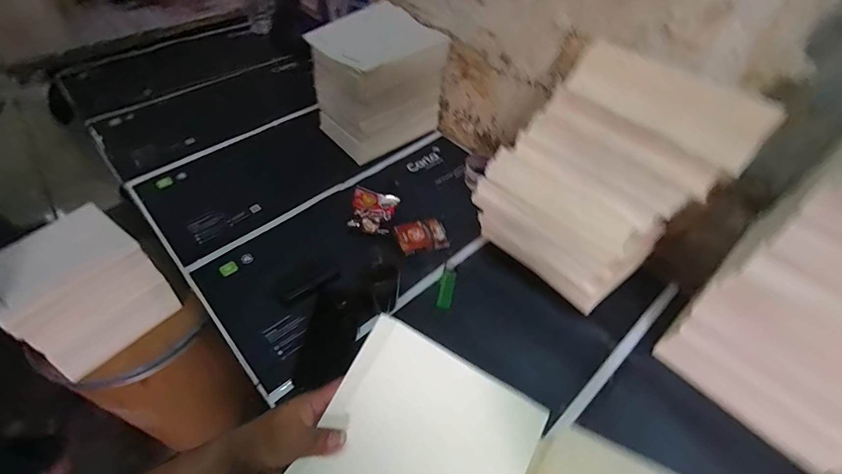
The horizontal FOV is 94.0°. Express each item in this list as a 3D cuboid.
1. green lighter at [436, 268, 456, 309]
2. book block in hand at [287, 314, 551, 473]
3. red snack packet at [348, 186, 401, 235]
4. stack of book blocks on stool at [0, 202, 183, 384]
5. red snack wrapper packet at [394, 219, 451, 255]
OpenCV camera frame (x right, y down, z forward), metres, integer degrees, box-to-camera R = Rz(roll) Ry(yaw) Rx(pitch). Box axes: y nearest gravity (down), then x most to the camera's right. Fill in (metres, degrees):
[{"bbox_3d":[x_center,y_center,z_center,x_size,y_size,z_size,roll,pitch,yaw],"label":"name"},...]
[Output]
[{"bbox_3d":[0.040,0.085,0.640,0.024,0.011,0.072,11,50,8],"label":"green lighter"},{"bbox_3d":[-0.016,0.201,0.336,0.178,0.020,0.212,26,67,20],"label":"book block in hand"},{"bbox_3d":[-0.088,-0.048,0.734,0.078,0.034,0.094,5,49,3],"label":"red snack packet"},{"bbox_3d":[-0.650,0.103,0.769,0.188,0.200,0.225,36,58,26],"label":"stack of book blocks on stool"},{"bbox_3d":[0.001,0.000,0.699,0.082,0.028,0.061,-17,52,-16],"label":"red snack wrapper packet"}]

